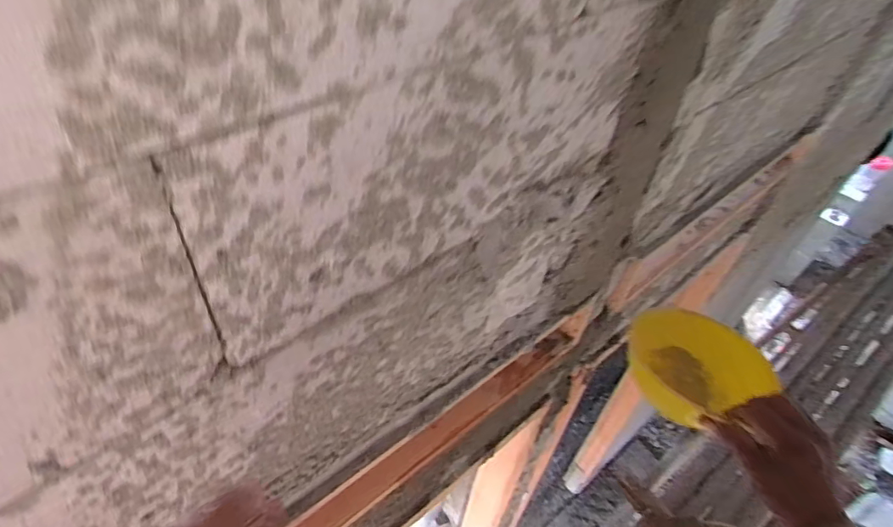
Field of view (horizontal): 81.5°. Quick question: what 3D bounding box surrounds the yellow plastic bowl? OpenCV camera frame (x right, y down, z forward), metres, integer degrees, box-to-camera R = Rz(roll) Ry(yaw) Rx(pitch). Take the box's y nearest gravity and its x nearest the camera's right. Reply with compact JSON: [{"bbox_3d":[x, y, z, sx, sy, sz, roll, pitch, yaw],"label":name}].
[{"bbox_3d":[0.257,0.106,0.541,0.133,0.045,0.122,3,45,-3],"label":"yellow plastic bowl"}]

